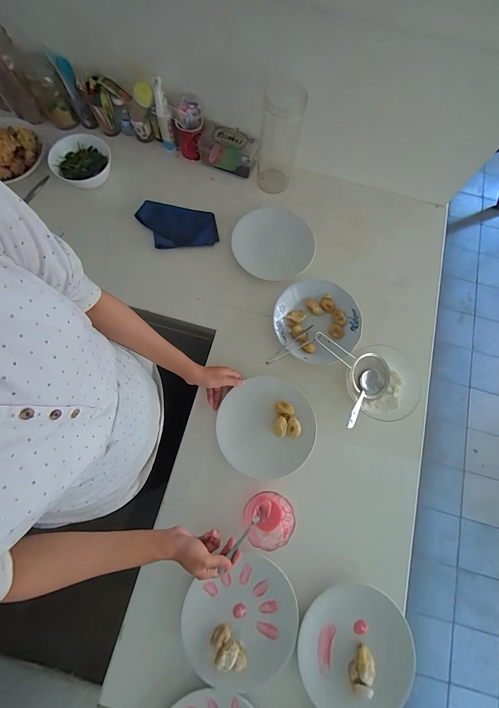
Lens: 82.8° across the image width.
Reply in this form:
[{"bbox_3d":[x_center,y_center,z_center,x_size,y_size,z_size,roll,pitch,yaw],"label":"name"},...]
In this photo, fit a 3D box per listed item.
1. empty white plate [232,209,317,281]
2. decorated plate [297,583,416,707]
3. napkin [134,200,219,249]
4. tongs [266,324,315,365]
[{"bbox_3d":[0.057,-0.266,0.684,0.194,0.021,0.176,22,77,6],"label":"empty white plate"},{"bbox_3d":[0.182,0.518,0.495,0.181,0.031,0.197,0,76,0],"label":"decorated plate"},{"bbox_3d":[-0.176,-0.312,0.696,0.191,0.009,0.116,5,76,-7],"label":"napkin"},{"bbox_3d":[0.093,-0.015,0.610,0.149,0.019,0.031,-33,77,-29],"label":"tongs"}]

